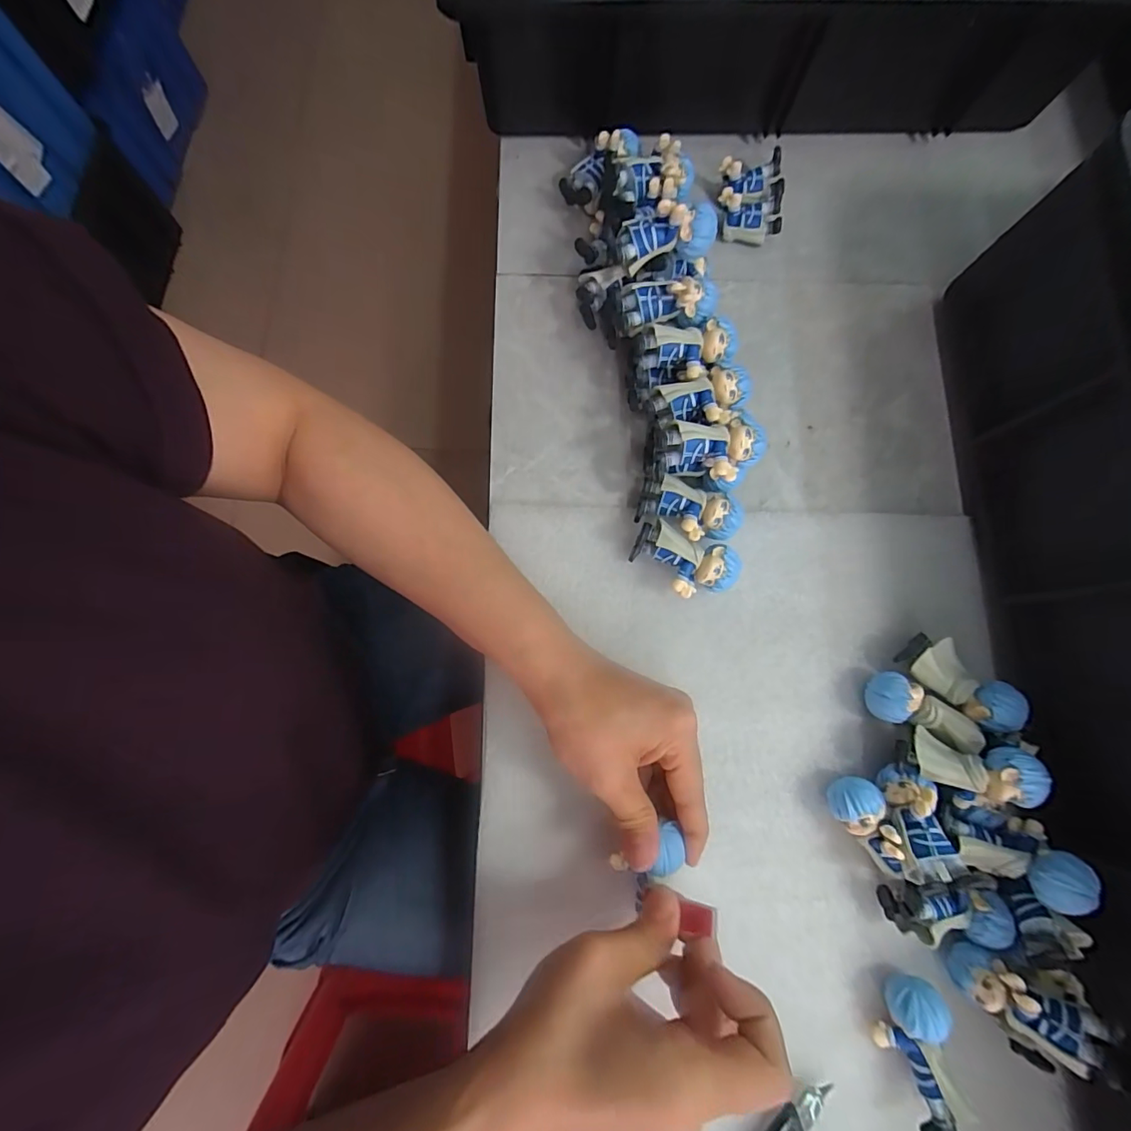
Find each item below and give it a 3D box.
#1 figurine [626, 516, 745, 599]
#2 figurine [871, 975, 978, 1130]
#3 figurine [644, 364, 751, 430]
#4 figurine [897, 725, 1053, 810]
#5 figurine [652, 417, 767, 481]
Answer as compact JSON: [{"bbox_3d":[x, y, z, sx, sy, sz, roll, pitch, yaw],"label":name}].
[{"bbox_3d":[0.069,0.000,0.294,0.060,0.033,0.033,21,80,3],"label":"figurine"},{"bbox_3d":[0.182,0.249,0.254,0.032,0.029,0.062,-16,80,-4],"label":"figurine"},{"bbox_3d":[0.077,-0.093,0.287,0.059,0.020,0.030,-13,80,-4],"label":"figurine"},{"bbox_3d":[0.209,0.106,0.254,0.052,0.028,0.034,19,79,2],"label":"figurine"},{"bbox_3d":[0.080,-0.063,0.276,0.060,0.021,0.032,-4,79,-2],"label":"figurine"}]

